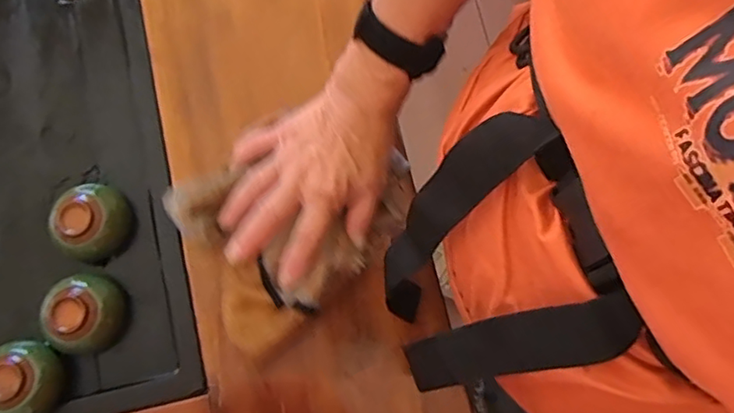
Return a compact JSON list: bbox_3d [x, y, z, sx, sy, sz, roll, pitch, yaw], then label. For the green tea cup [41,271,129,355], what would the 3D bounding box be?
[{"bbox_3d":[-0.228,0.085,0.454,0.062,0.038,0.065,-36,82,-7],"label":"green tea cup"}]

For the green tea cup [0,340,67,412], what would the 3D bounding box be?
[{"bbox_3d":[-0.271,0.136,0.439,0.061,0.037,0.061,0,79,-1],"label":"green tea cup"}]

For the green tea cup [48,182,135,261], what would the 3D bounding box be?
[{"bbox_3d":[-0.226,0.012,0.470,0.057,0.037,0.061,0,79,-1],"label":"green tea cup"}]

